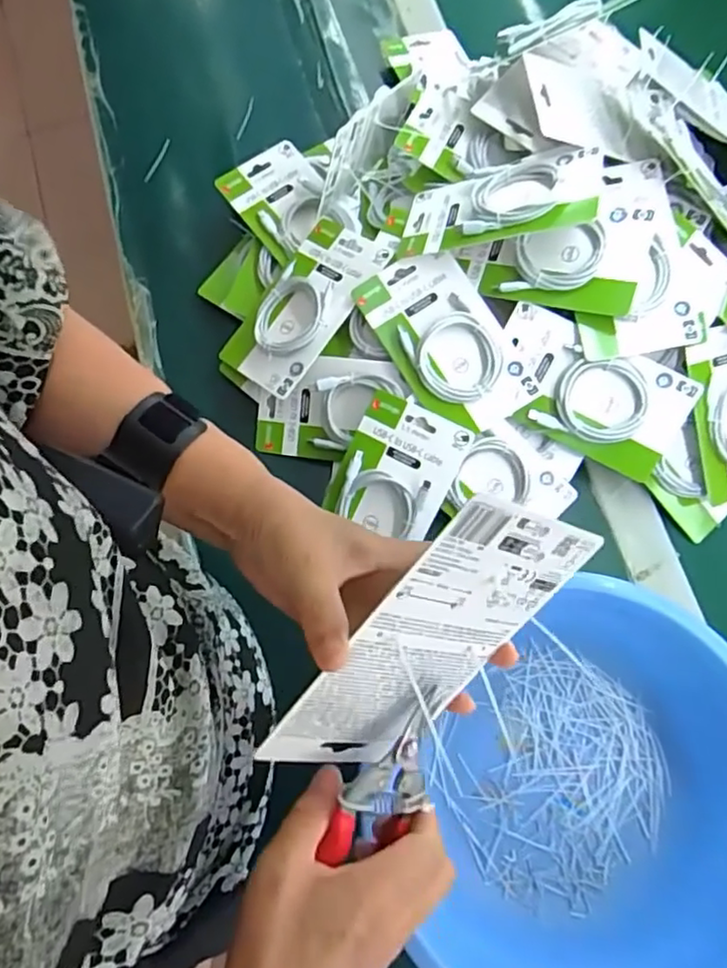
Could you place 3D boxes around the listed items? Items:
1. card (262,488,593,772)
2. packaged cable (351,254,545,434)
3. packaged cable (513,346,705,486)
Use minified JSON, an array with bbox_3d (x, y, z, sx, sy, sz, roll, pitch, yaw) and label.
[{"bbox_3d":[0.033,0.084,0.311,0.178,0.095,0.009,-53,40,20],"label":"card"},{"bbox_3d":[0.078,-0.136,0.597,0.103,0.029,0.180,-33,76,-10],"label":"packaged cable"},{"bbox_3d":[0.225,-0.072,0.589,0.138,0.018,0.101,24,105,3],"label":"packaged cable"}]

